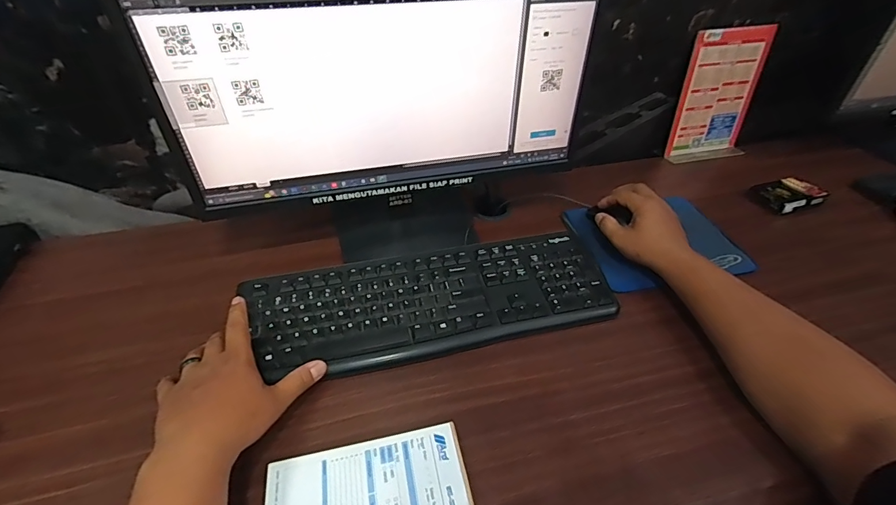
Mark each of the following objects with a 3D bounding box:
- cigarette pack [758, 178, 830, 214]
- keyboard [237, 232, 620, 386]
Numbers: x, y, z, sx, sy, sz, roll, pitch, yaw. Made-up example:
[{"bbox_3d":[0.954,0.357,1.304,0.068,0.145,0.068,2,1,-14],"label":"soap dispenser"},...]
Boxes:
[{"bbox_3d":[0.549,-0.095,0.674,0.092,0.020,0.060,-13,45,-14],"label":"cigarette pack"},{"bbox_3d":[-0.014,0.054,0.505,0.416,0.019,0.147,-8,41,-9],"label":"keyboard"}]

